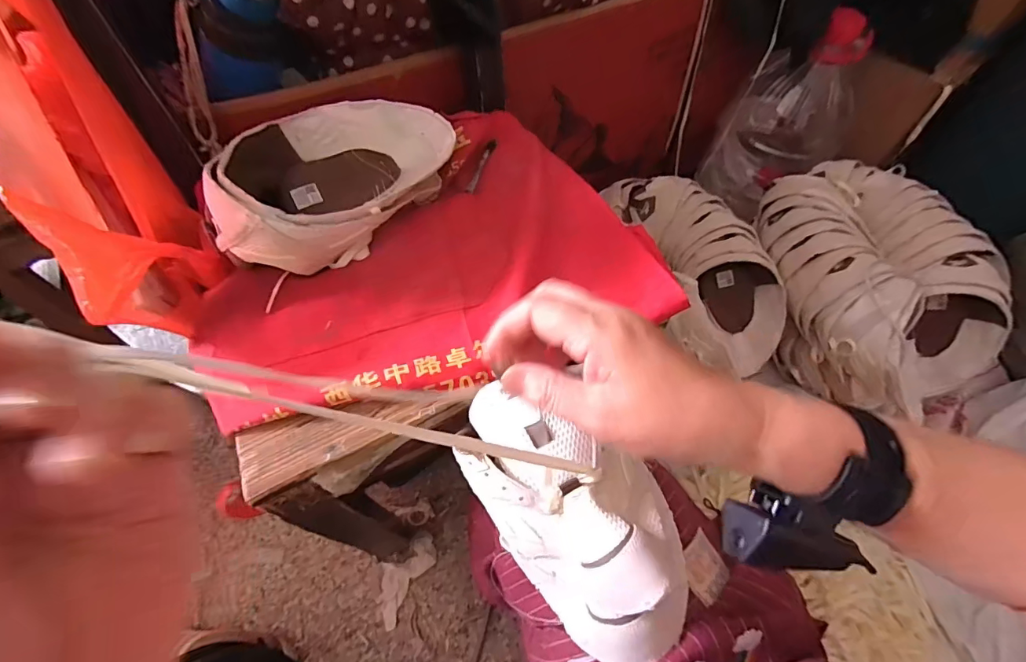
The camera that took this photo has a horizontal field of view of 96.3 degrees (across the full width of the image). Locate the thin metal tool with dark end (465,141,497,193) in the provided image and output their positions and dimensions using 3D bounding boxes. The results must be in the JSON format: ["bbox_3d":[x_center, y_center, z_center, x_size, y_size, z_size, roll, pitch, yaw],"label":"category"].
[{"bbox_3d":[-0.037,-0.194,0.543,0.011,0.007,0.093,15,61,8],"label":"thin metal tool with dark end"}]

